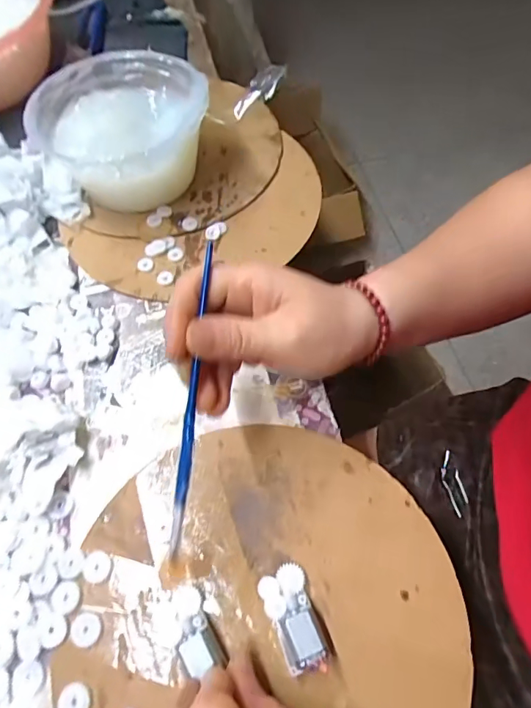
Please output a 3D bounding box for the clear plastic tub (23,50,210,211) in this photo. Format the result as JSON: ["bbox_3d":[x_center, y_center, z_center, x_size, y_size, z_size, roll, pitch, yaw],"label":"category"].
[{"bbox_3d":[-0.121,-0.191,0.406,0.132,0.070,0.139,0,62,1],"label":"clear plastic tub"}]

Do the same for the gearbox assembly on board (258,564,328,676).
[{"bbox_3d":[0.016,0.146,0.255,0.026,0.013,0.053,-18,49,-9],"label":"gearbox assembly on board"}]

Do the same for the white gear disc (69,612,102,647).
[{"bbox_3d":[-0.102,0.156,0.260,0.017,0.004,0.016,0,62,1],"label":"white gear disc"}]

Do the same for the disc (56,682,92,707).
[{"bbox_3d":[-0.103,0.186,0.246,0.018,0.004,0.017,0,62,1],"label":"disc"}]

